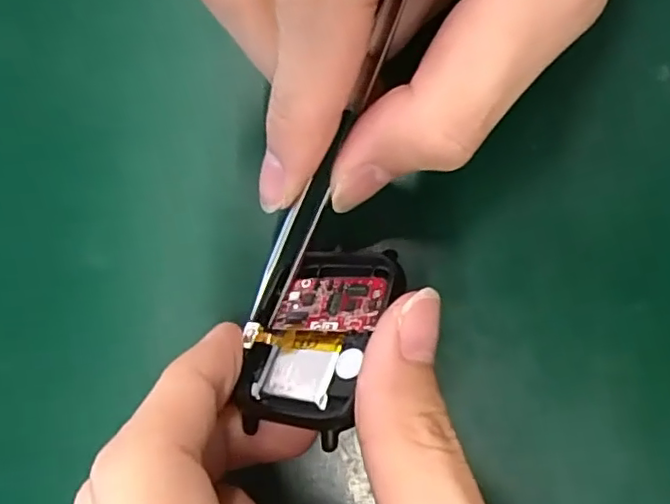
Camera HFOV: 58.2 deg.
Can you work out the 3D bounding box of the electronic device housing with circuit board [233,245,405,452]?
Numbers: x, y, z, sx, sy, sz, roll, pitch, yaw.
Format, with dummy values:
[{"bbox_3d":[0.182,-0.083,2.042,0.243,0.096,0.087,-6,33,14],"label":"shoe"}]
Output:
[{"bbox_3d":[-0.004,0.019,0.143,0.032,0.005,0.047,5,57,36],"label":"electronic device housing with circuit board"}]

